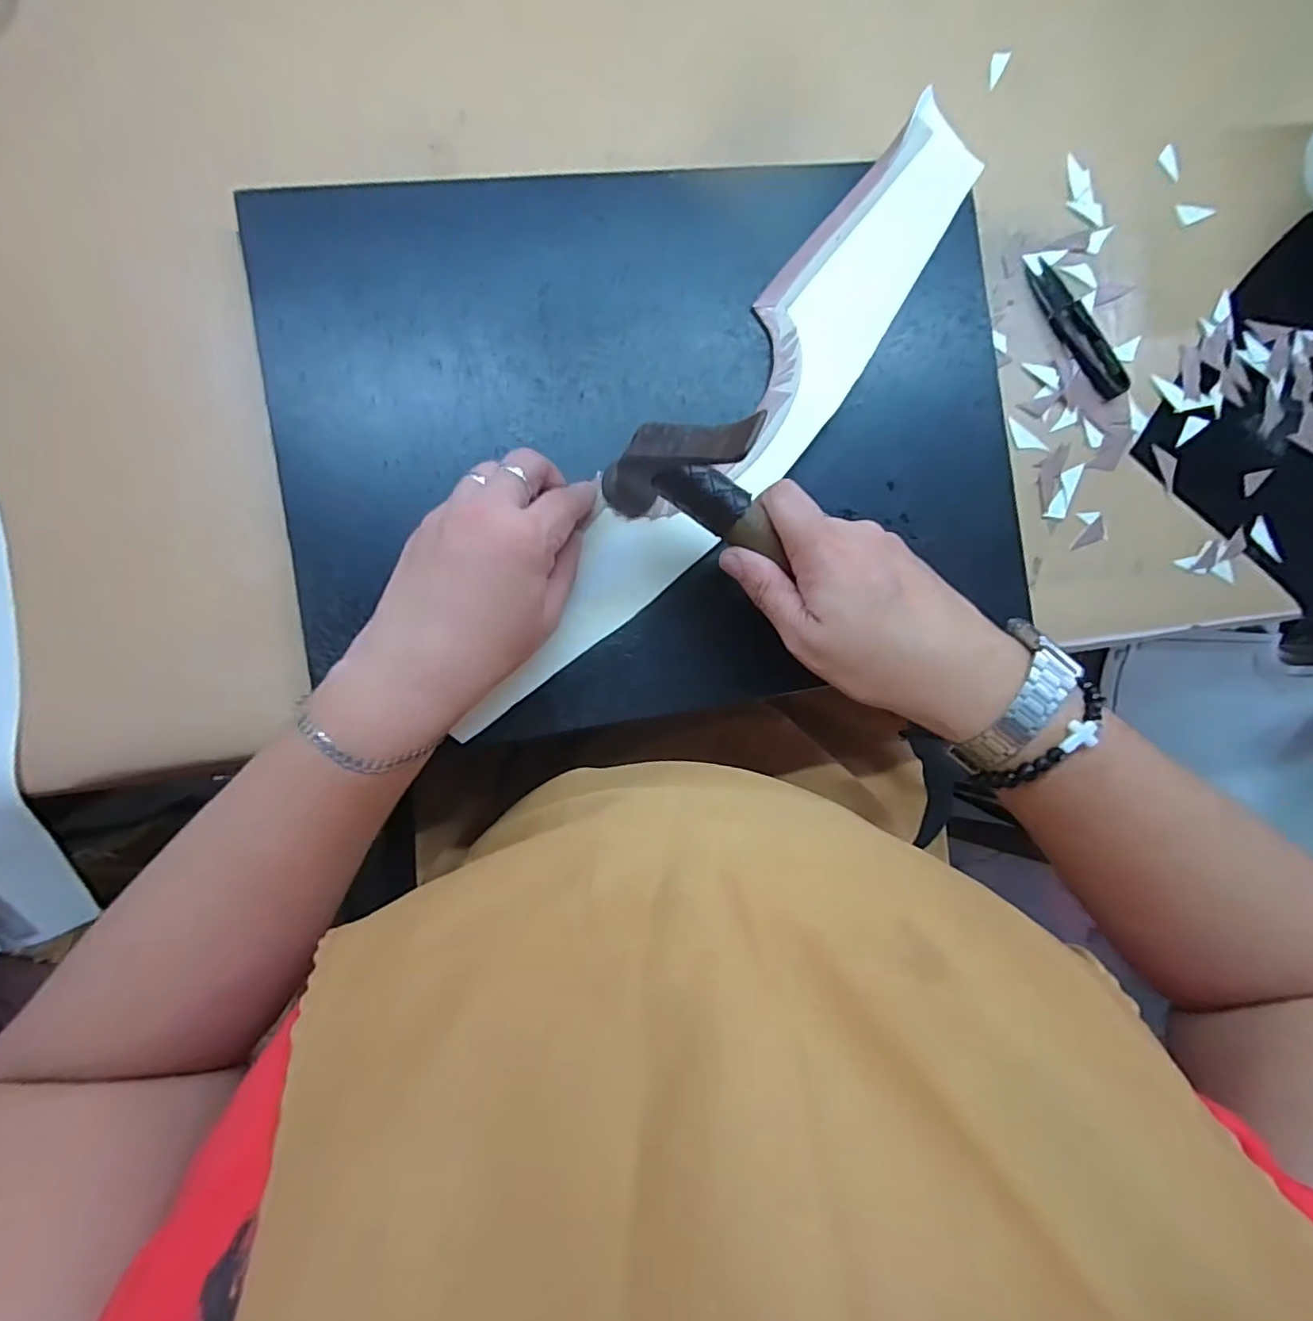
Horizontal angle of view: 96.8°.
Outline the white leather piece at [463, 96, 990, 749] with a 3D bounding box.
[{"bbox_3d":[0.044,-0.129,0.326,0.070,0.011,0.429,40,86,-2],"label":"white leather piece"}]

